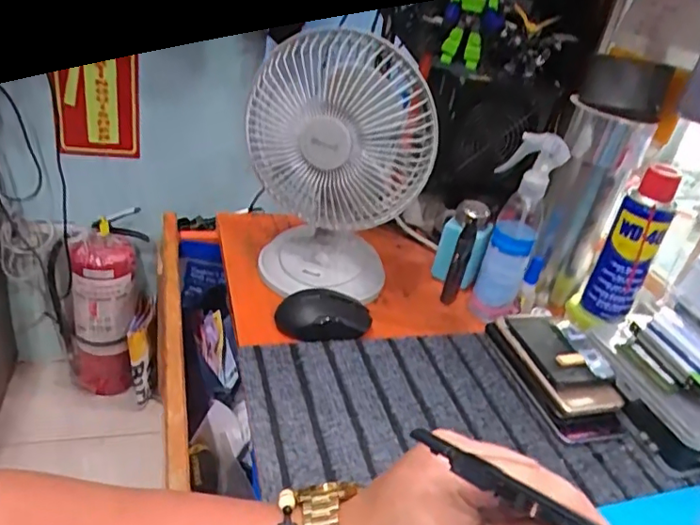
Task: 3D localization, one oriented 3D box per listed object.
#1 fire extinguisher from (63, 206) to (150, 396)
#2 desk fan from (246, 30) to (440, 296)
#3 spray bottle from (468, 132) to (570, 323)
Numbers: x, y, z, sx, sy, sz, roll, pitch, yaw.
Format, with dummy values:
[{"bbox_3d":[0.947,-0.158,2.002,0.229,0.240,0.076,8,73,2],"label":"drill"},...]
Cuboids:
[{"bbox_3d":[-0.608,0.135,1.423,0.191,0.443,0.167,-5,34,-27],"label":"fire extinguisher"},{"bbox_3d":[-0.019,-0.109,0.645,0.233,0.288,0.150,30,32,31],"label":"desk fan"},{"bbox_3d":[0.180,-0.036,0.631,0.048,0.210,0.059,-18,40,-38],"label":"spray bottle"}]

